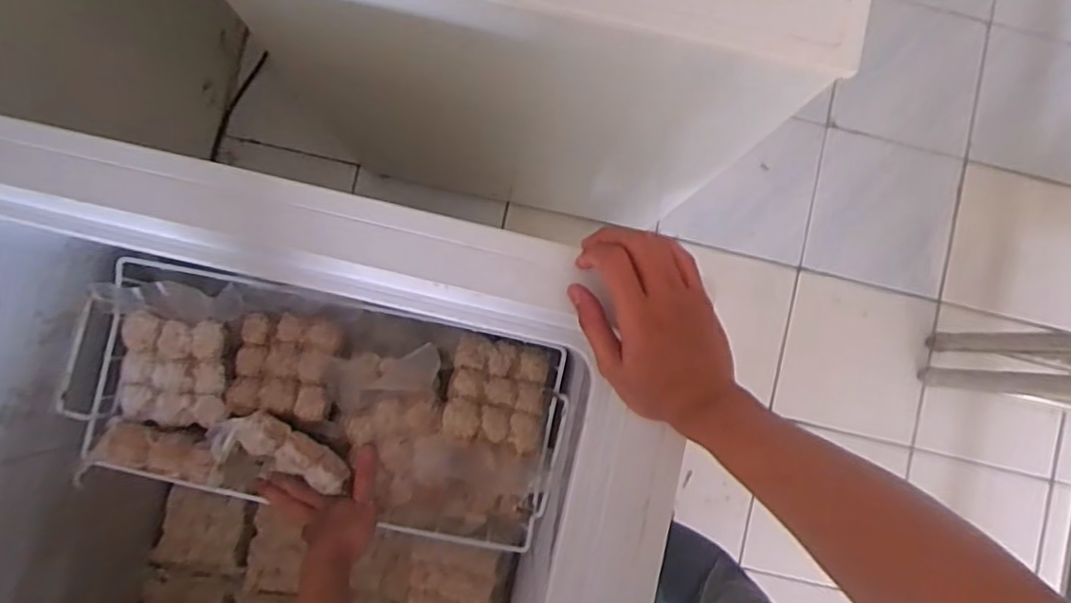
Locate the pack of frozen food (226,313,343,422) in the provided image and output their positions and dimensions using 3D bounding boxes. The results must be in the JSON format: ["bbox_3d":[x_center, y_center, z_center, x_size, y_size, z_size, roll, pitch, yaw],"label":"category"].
[{"bbox_3d":[-0.273,0.070,0.713,0.108,0.034,0.109,8,84,0],"label":"pack of frozen food"}]

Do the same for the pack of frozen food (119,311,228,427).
[{"bbox_3d":[-0.382,0.072,0.687,0.101,0.032,0.113,1,84,-1],"label":"pack of frozen food"}]

